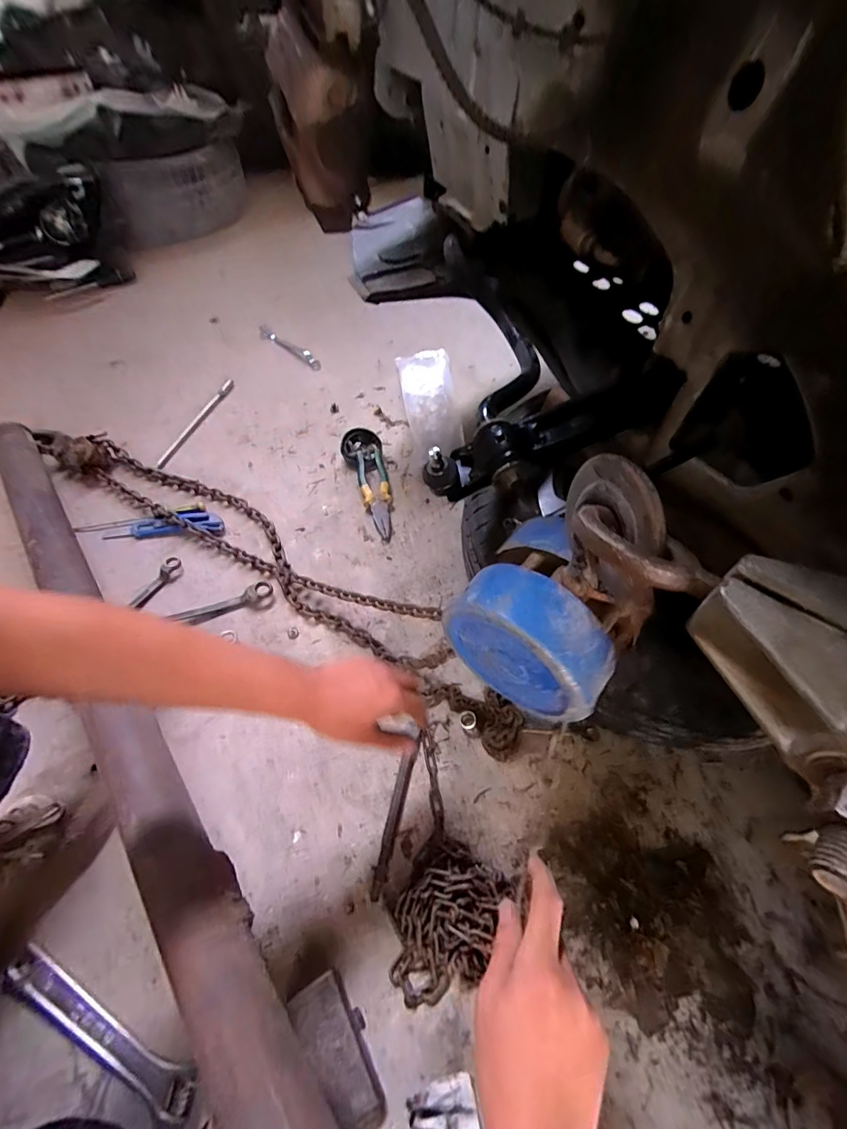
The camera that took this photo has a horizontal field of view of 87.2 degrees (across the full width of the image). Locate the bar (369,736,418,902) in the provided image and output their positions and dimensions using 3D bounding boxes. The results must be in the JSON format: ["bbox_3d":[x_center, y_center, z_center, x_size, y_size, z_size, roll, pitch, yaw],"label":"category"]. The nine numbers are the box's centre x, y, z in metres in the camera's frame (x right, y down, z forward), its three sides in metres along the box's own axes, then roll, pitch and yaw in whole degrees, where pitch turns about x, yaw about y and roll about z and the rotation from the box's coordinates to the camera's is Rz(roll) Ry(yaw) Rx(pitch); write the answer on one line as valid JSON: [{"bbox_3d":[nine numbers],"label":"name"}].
[{"bbox_3d":[-0.037,0.312,0.554,0.016,0.008,0.172,12,58,7],"label":"bar"}]

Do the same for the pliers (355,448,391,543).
[{"bbox_3d":[-0.087,-0.132,0.817,0.051,0.027,0.211,-9,58,-7],"label":"pliers"}]

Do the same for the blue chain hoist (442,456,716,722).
[{"bbox_3d":[0.103,0.023,0.334,0.124,0.211,0.104,36,63,20],"label":"blue chain hoist"}]

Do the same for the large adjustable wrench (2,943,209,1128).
[{"bbox_3d":[-0.300,0.472,0.431,0.284,0.028,0.054,28,61,16],"label":"large adjustable wrench"}]

